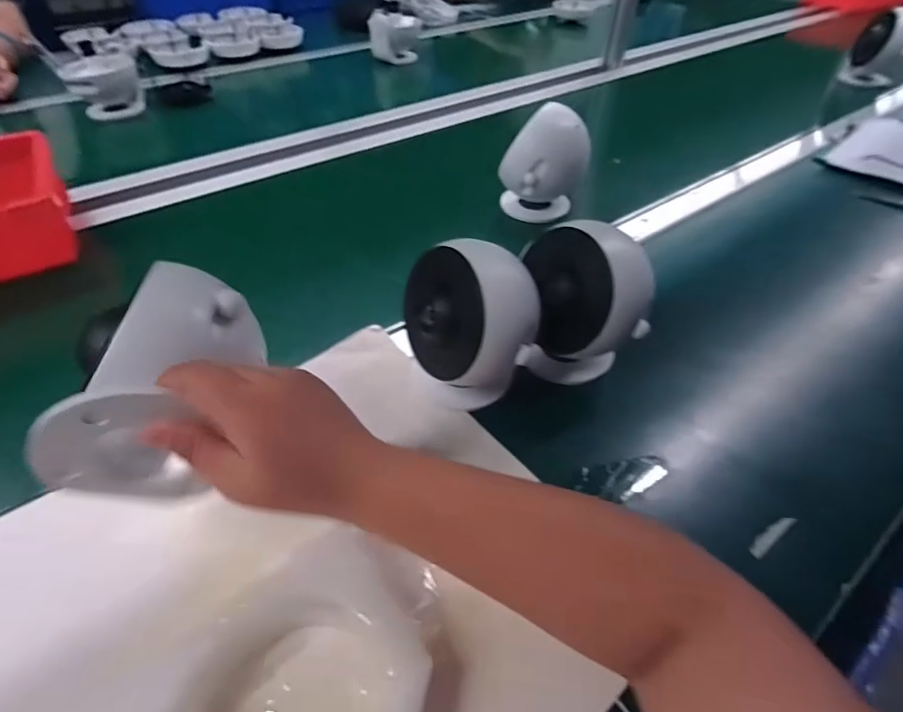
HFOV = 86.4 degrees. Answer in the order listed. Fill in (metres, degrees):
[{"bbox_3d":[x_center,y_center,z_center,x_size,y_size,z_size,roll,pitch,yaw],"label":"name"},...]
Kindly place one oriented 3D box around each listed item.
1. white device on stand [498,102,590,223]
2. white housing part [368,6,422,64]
[{"bbox_3d":[0.118,-0.237,0.614,0.100,0.138,0.085,9,44,9],"label":"white device on stand"},{"bbox_3d":[-0.123,-0.705,1.069,0.116,0.093,0.076,-5,44,-5],"label":"white housing part"}]

